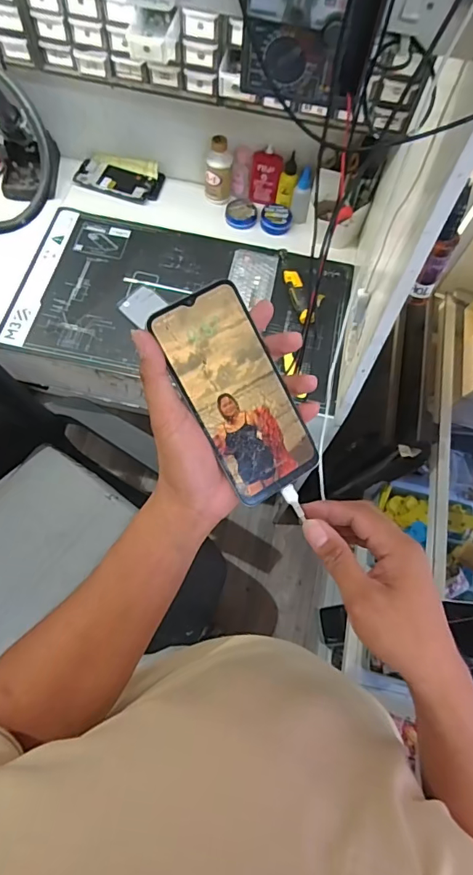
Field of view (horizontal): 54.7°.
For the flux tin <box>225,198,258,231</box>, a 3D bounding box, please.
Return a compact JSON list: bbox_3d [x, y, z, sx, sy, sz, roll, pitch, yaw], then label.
[{"bbox_3d":[0.010,-0.455,0.925,0.063,0.023,0.061,3,67,-2],"label":"flux tin"}]

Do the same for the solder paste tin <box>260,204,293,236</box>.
[{"bbox_3d":[0.079,-0.436,0.909,0.060,0.024,0.060,1,67,-3],"label":"solder paste tin"}]

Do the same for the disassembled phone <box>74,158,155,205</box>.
[{"bbox_3d":[-0.249,-0.522,0.930,0.155,0.015,0.071,19,67,4],"label":"disassembled phone"}]

